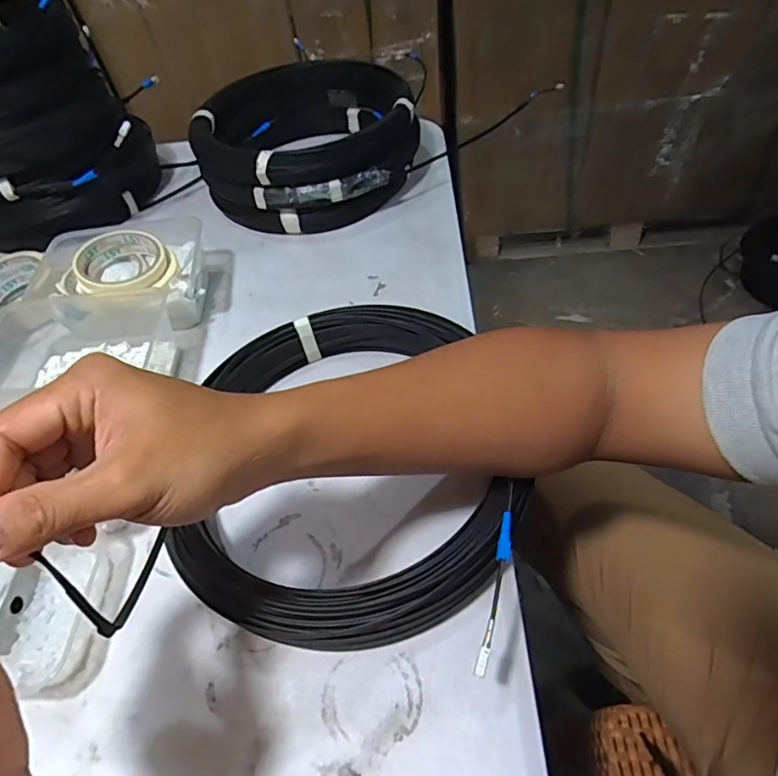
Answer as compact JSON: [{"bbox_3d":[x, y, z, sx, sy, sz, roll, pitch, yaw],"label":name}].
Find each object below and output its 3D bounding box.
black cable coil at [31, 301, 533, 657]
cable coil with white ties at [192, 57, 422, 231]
[{"bbox_3d":[-0.042,0.061,0.412,0.283,0.049,0.328,19,55,19],"label":"black cable coil"},{"bbox_3d":[-0.107,-0.329,0.703,0.286,0.103,0.271,-11,50,-1],"label":"cable coil with white ties"}]

